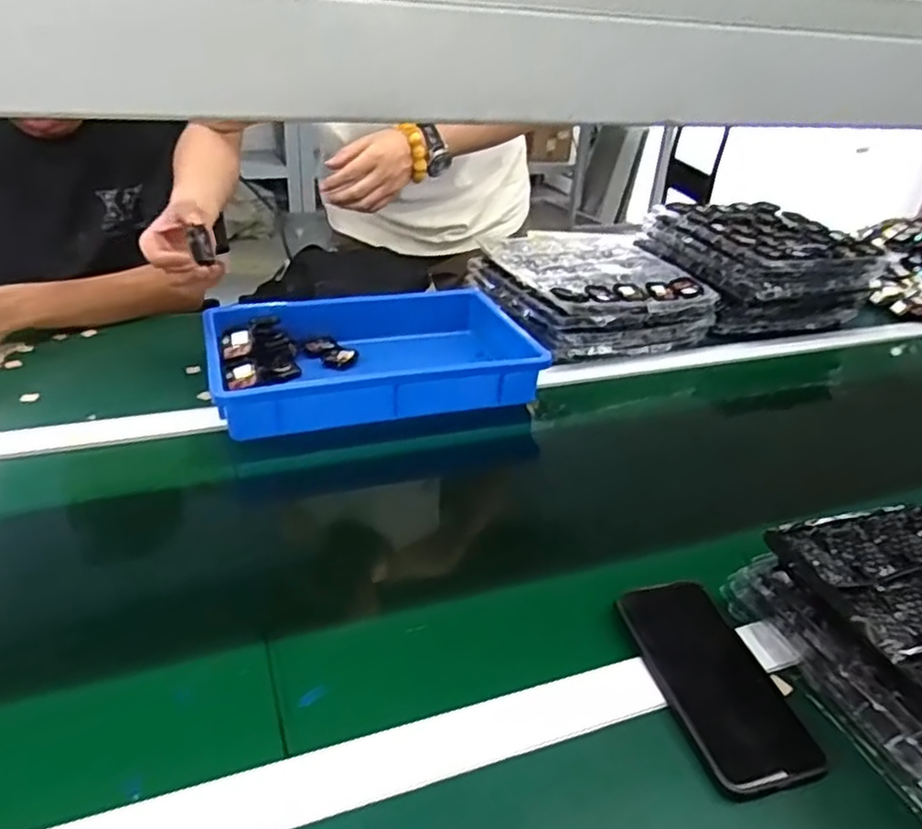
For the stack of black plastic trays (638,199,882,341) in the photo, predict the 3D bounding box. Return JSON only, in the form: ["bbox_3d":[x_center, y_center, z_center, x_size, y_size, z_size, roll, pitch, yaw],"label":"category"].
[{"bbox_3d":[0.461,-0.246,1.115,0.269,0.126,0.273,-11,34,-24],"label":"stack of black plastic trays"}]

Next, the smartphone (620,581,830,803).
[{"bbox_3d":[0.175,0.178,0.472,0.075,0.014,0.152,-7,36,-13],"label":"smartphone"}]

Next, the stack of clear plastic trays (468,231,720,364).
[{"bbox_3d":[0.191,-0.186,1.035,0.282,0.079,0.300,-11,34,-24],"label":"stack of clear plastic trays"}]

